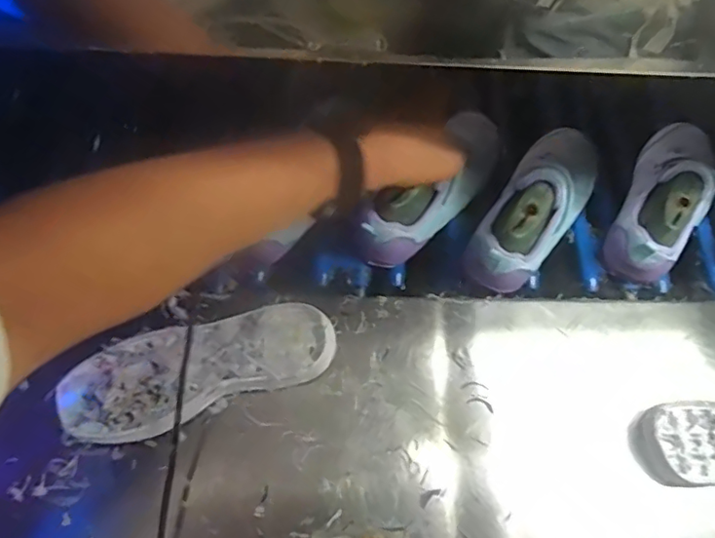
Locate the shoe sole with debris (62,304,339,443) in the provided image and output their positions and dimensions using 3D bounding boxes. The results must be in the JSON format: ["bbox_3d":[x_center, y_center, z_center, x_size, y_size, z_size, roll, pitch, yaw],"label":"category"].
[{"bbox_3d":[-0.130,0.078,0.458,0.221,0.036,0.084,-18,68,-11],"label":"shoe sole with debris"}]

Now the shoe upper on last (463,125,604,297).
[{"bbox_3d":[0.185,-0.074,0.536,0.073,0.066,0.202,32,68,11],"label":"shoe upper on last"}]

